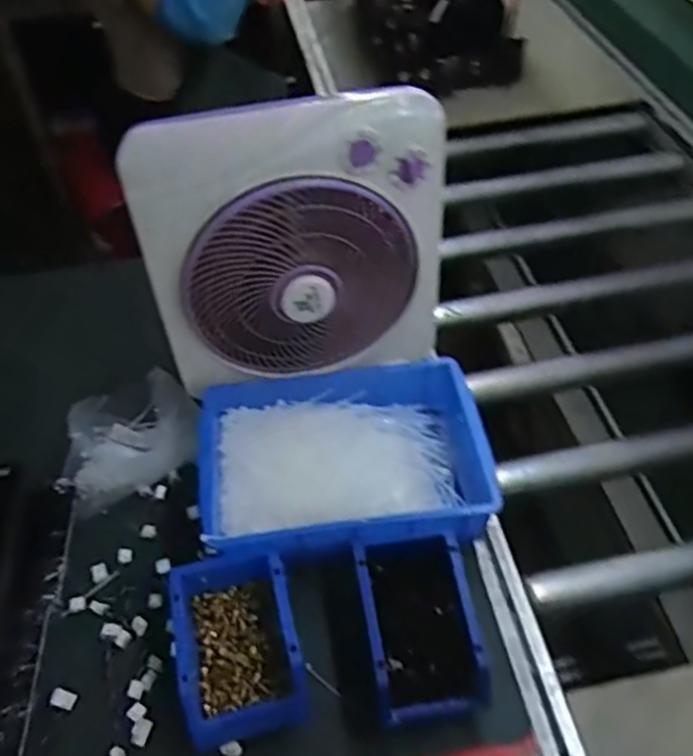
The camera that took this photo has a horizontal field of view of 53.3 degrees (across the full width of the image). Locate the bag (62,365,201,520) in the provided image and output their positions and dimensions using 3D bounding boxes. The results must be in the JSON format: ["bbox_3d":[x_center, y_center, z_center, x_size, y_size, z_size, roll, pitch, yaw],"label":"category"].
[{"bbox_3d":[-0.262,0.066,0.820,0.170,0.052,0.166,-29,54,-21],"label":"bag"}]

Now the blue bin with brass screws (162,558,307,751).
[{"bbox_3d":[-0.099,0.248,0.642,0.109,0.069,0.154,-12,50,-7],"label":"blue bin with brass screws"}]

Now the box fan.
[{"bbox_3d":[-0.051,-0.137,0.750,0.319,0.296,0.089,-17,50,-12],"label":"box fan"}]

